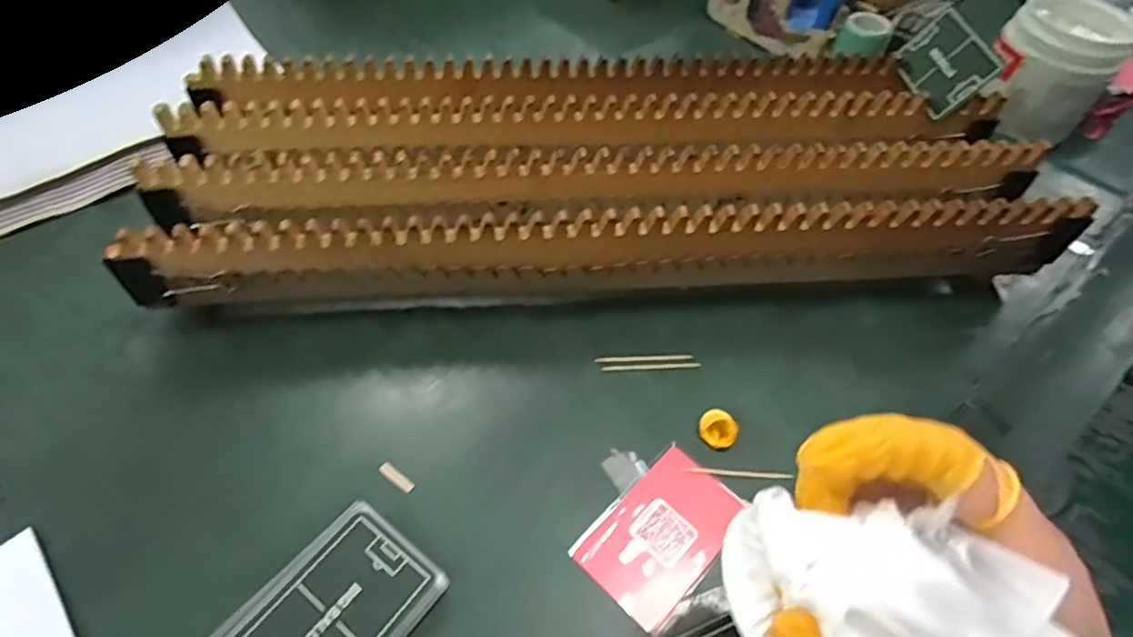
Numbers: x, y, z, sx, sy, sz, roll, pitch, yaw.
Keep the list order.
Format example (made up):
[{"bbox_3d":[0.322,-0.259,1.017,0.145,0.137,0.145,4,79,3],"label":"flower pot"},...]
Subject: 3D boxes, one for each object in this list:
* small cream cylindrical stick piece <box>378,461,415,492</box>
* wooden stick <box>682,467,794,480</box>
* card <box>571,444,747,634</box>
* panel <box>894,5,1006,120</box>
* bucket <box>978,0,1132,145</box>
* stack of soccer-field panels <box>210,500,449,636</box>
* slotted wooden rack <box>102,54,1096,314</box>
[{"bbox_3d":[-0.093,0.086,0.342,0.023,0.004,0.007,34,59,20],"label":"small cream cylindrical stick piece"},{"bbox_3d":[0.095,0.086,0.349,0.056,0.004,0.005,5,54,1],"label":"wooden stick"},{"bbox_3d":[0.051,0.112,0.330,0.053,0.004,0.085,38,61,22],"label":"card"},{"bbox_3d":[0.271,-0.184,0.449,0.007,0.049,0.079,20,46,-32],"label":"panel"},{"bbox_3d":[0.430,-0.225,0.554,0.092,0.081,0.090,37,60,22],"label":"bucket"},{"bbox_3d":[-0.108,0.138,0.291,0.065,0.016,0.088,33,59,19],"label":"stack of soccer-field panels"},{"bbox_3d":[0.023,-0.099,0.435,0.558,0.079,0.182,-3,54,-5],"label":"slotted wooden rack"}]

